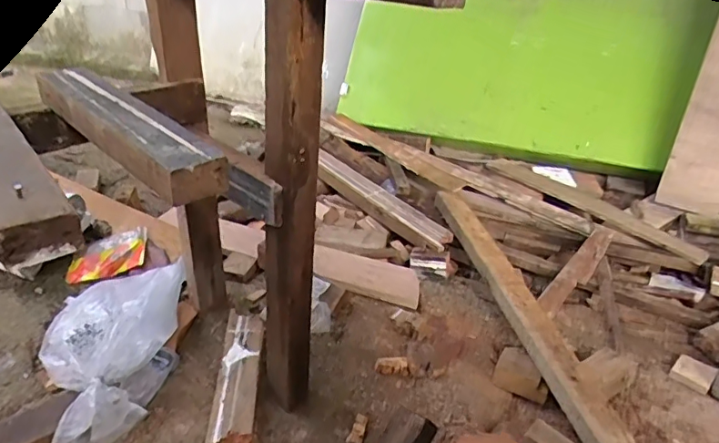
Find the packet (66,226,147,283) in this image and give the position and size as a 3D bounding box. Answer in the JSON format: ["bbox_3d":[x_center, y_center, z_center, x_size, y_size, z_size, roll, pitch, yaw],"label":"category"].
[{"bbox_3d":[-0.520,0.067,1.095,0.152,0.021,0.118,-17,46,-9],"label":"packet"}]

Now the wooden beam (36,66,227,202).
[{"bbox_3d":[-0.249,-0.103,0.556,0.064,0.037,0.326,-24,41,-39],"label":"wooden beam"}]

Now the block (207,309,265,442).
[{"bbox_3d":[-0.181,0.238,0.805,0.068,0.045,0.260,1,31,-6],"label":"block"}]

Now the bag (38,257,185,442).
[{"bbox_3d":[-0.366,0.184,0.792,0.168,0.126,0.331,-2,32,-11],"label":"bag"}]

